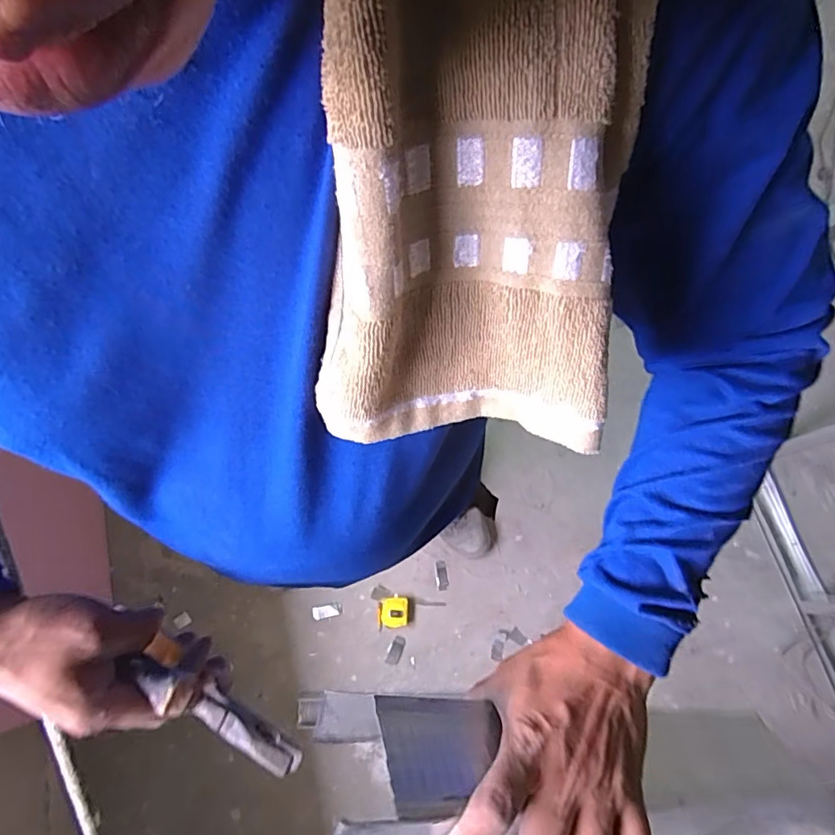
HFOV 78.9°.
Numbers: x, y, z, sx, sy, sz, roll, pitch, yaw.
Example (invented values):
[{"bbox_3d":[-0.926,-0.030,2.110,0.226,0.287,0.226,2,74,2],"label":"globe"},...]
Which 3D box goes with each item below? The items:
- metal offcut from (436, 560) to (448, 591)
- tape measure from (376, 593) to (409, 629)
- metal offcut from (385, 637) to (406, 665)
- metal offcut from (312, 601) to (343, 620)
[{"bbox_3d":[0.064,0.420,1.347,0.031,0.011,0.075,-3,74,-2],"label":"metal offcut"},{"bbox_3d":[-0.062,0.494,1.284,0.082,0.041,0.077,-1,74,-2],"label":"tape measure"},{"bbox_3d":[-0.055,0.592,1.288,0.033,0.010,0.067,22,74,5],"label":"metal offcut"},{"bbox_3d":[-0.233,0.497,1.303,0.079,0.004,0.032,-11,74,-5],"label":"metal offcut"}]

